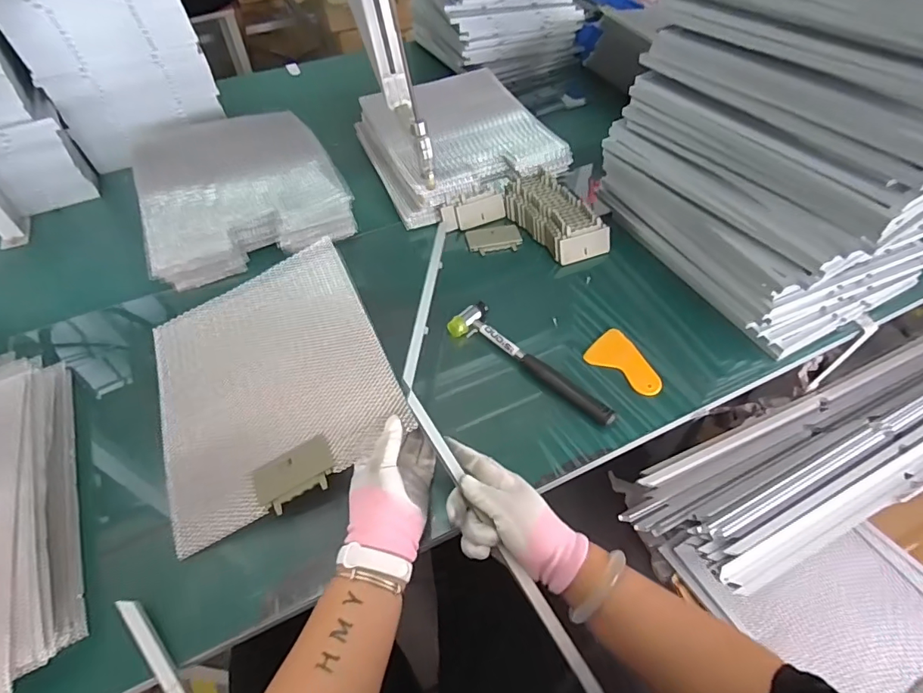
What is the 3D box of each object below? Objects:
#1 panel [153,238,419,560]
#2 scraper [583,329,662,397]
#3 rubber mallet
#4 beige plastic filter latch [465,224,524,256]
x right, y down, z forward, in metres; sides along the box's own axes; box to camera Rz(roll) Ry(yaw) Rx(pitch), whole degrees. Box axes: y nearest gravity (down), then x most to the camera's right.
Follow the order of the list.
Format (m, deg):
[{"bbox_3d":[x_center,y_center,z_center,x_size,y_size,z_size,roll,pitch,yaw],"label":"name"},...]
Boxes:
[{"bbox_3d":[-0.231,0.032,0.577,0.272,0.013,0.309,-29,58,-4],"label":"panel"},{"bbox_3d":[0.218,0.019,0.634,0.099,0.011,0.065,34,60,24],"label":"scraper"},{"bbox_3d":[0.093,0.016,0.623,0.239,0.022,0.054,31,58,23],"label":"rubber mallet"},{"bbox_3d":[0.054,-0.174,0.782,0.085,0.014,0.052,-10,52,-7],"label":"beige plastic filter latch"}]

